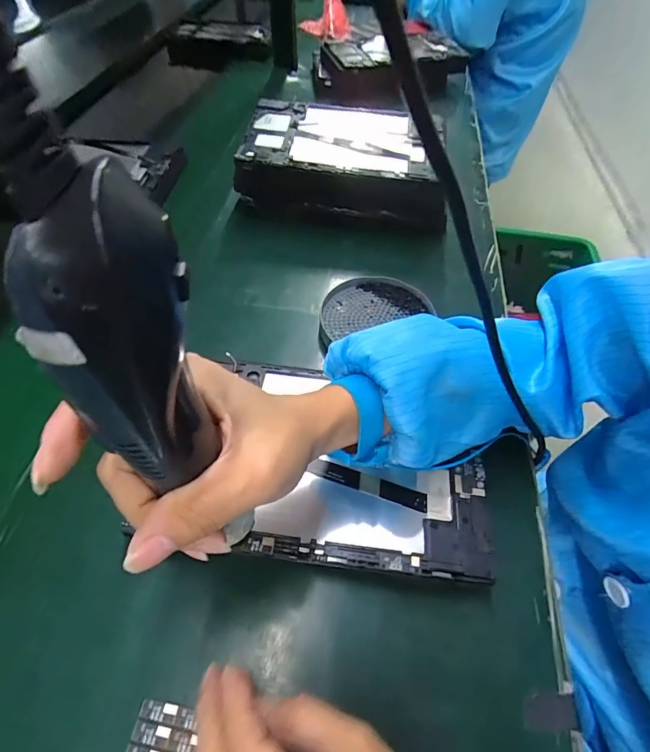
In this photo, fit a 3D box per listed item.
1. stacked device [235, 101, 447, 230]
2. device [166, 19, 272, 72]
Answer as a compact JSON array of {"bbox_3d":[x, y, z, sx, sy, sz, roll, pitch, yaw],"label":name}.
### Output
[{"bbox_3d":[0.030,-0.262,0.513,0.251,0.076,0.147,10,53,8],"label":"stacked device"},{"bbox_3d":[-0.227,-0.691,0.877,0.292,0.088,0.039,15,54,26],"label":"device"}]

